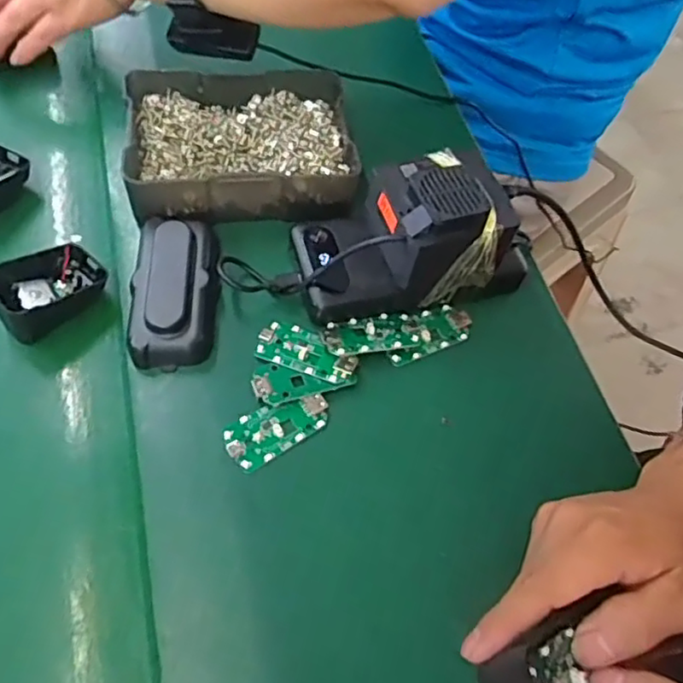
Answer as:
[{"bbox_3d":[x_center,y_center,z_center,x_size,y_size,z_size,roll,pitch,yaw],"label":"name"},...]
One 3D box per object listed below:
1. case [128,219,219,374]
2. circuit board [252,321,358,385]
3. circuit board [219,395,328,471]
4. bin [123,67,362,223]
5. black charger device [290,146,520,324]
[{"bbox_3d":[-0.107,-0.035,0.405,0.051,0.027,0.104,0,60,-4],"label":"case"},{"bbox_3d":[-0.022,0.006,0.399,0.064,0.008,0.031,20,61,8],"label":"circuit board"},{"bbox_3d":[-0.038,0.051,0.375,0.063,0.006,0.031,-29,66,-18],"label":"circuit board"},{"bbox_3d":[-0.073,-0.149,0.462,0.156,0.042,0.123,-9,61,-8],"label":"bin"},{"bbox_3d":[0.038,-0.070,0.408,0.135,0.078,0.078,-9,61,-8],"label":"black charger device"}]

